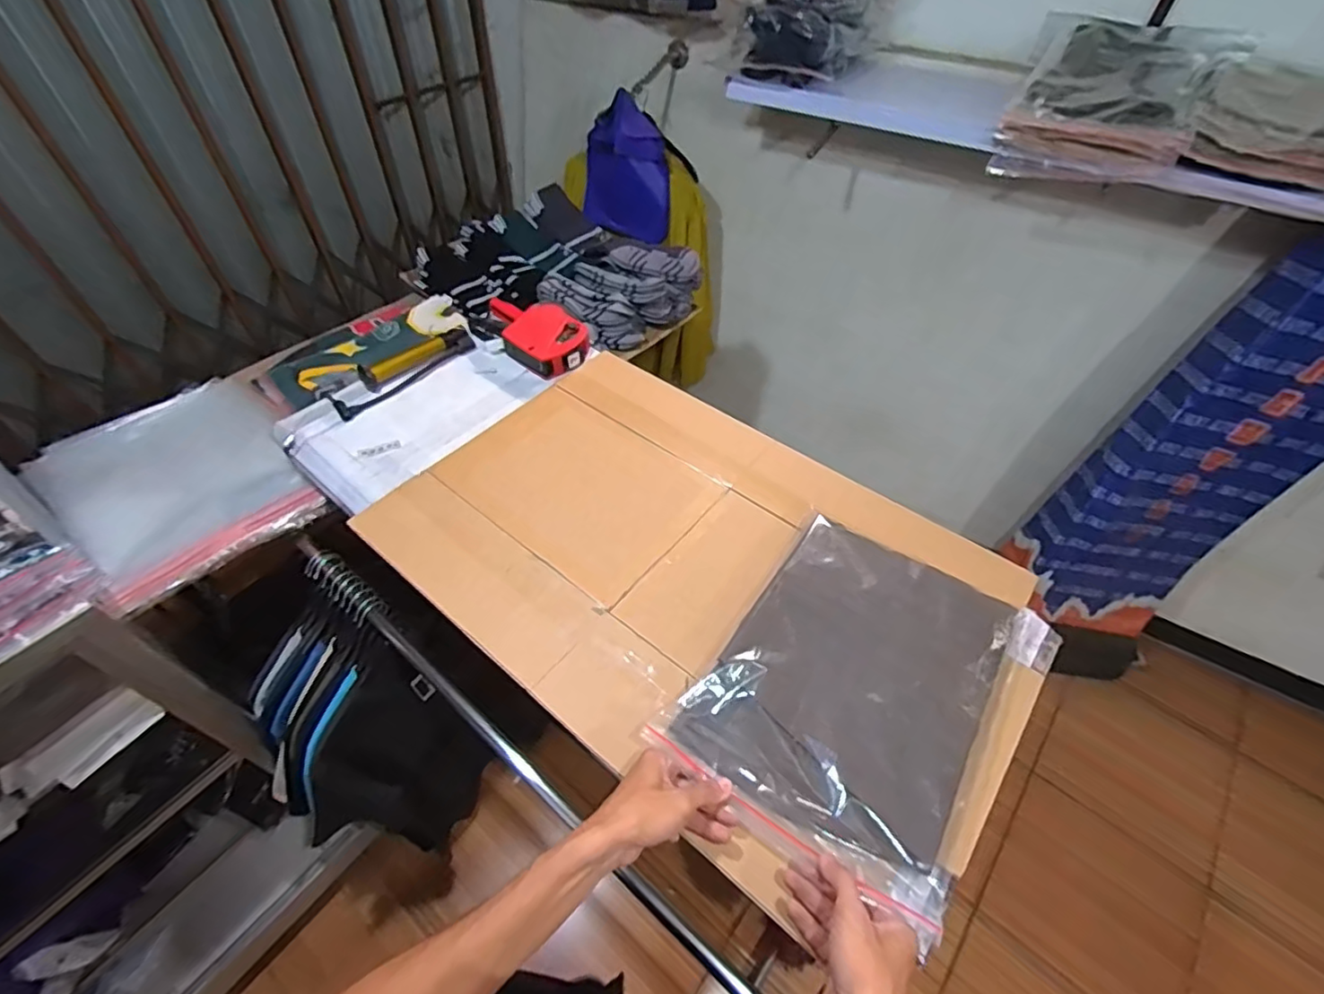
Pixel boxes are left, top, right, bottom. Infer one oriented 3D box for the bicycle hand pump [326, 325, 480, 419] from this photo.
[{"bbox_3d":[-0.432,-0.216,0.983,0.062,0.029,0.253,33,57,23],"label":"bicycle hand pump"}]

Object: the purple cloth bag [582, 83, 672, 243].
[{"bbox_3d":[-0.096,-0.865,1.548,0.189,0.306,0.170,-17,53,-15],"label":"purple cloth bag"}]

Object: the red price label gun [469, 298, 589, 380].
[{"bbox_3d":[-0.231,-0.301,1.048,0.232,0.051,0.122,38,59,26],"label":"red price label gun"}]

